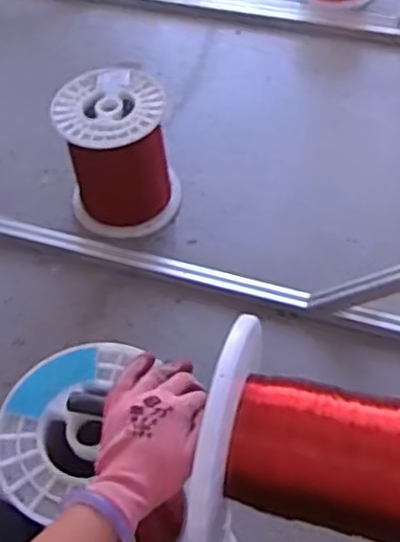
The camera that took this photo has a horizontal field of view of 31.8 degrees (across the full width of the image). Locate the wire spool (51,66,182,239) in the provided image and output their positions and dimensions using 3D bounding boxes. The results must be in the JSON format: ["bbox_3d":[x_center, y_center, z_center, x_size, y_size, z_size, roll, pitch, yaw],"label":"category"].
[{"bbox_3d":[-0.152,-0.220,1.312,0.205,0.227,0.203,-2,52,2],"label":"wire spool"}]

